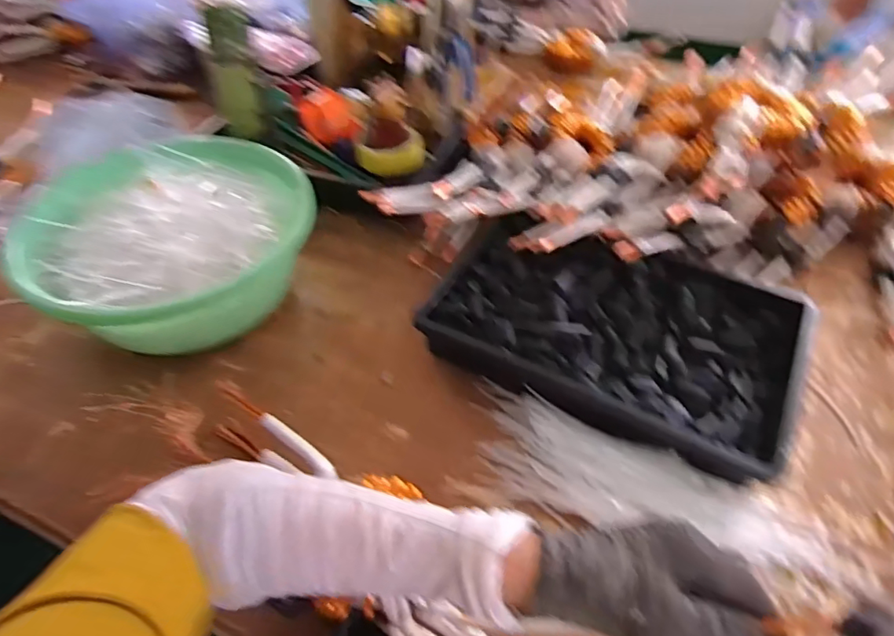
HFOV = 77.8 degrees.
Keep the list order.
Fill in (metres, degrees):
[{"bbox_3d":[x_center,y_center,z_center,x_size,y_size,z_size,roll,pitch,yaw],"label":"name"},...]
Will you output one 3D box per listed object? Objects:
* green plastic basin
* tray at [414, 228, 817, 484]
[{"bbox_3d":[-0.322,-0.092,0.654,0.309,0.138,0.302,-1,47,1],"label":"green plastic basin"},{"bbox_3d":[0.178,0.012,0.604,0.373,0.052,0.248,19,50,18],"label":"tray"}]

